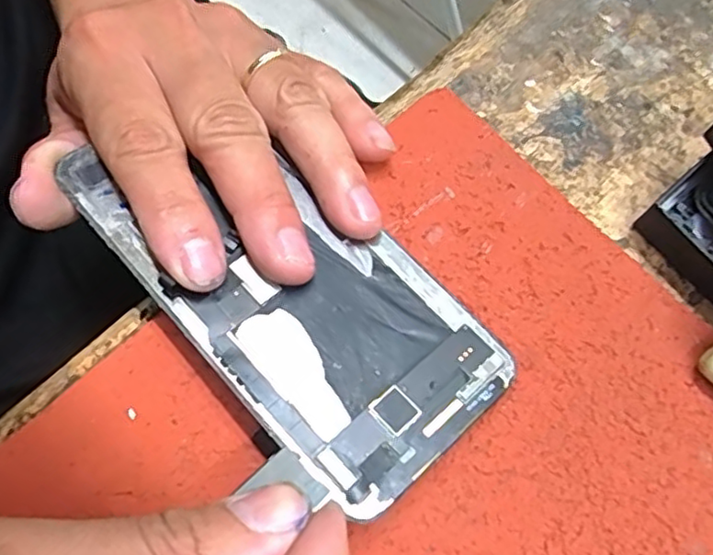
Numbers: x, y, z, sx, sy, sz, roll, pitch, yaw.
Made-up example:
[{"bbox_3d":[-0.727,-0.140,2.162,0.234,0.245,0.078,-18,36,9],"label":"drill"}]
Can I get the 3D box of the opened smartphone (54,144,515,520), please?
[{"bbox_3d":[-0.020,0.000,0.186,0.063,0.014,0.127,-42,77,-13],"label":"opened smartphone"}]

